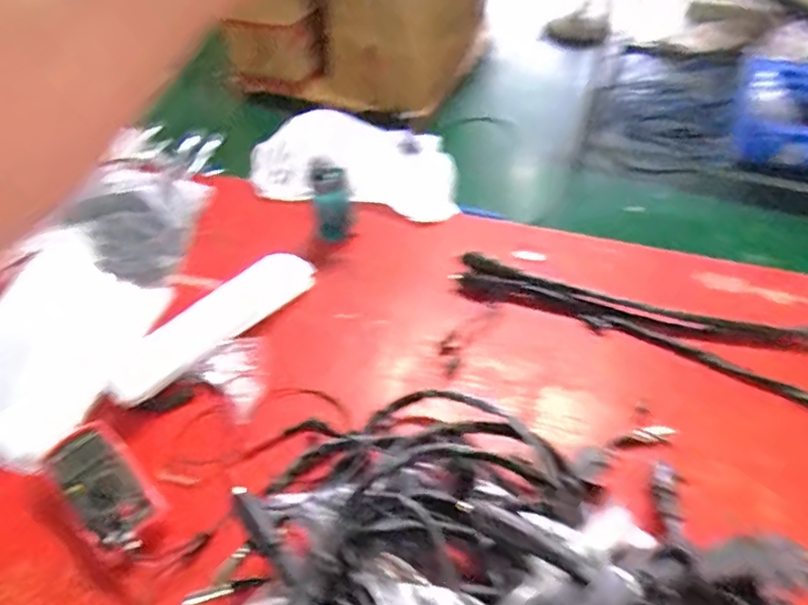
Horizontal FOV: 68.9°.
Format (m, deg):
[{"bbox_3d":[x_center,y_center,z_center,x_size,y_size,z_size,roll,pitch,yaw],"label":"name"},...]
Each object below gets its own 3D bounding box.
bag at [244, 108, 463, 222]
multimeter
[{"bbox_3d":[-0.114,-0.317,1.333,0.450,0.171,0.207,0,48,1],"label":"bag"},{"bbox_3d":[-0.405,0.249,0.801,0.199,0.050,0.095,34,57,28],"label":"multimeter"}]

